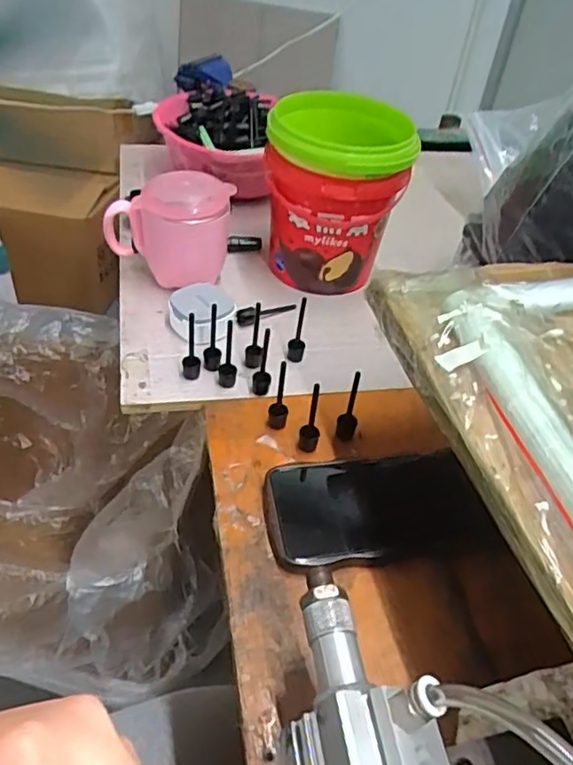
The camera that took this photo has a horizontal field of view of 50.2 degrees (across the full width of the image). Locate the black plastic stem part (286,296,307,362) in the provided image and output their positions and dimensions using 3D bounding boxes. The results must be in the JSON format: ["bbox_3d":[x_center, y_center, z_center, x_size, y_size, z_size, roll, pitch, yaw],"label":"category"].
[{"bbox_3d":[0.011,-0.045,0.523,0.015,0.058,0.013,6,23,-2],"label":"black plastic stem part"}]

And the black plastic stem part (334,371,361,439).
[{"bbox_3d":[0.047,0.019,0.452,0.015,0.052,0.020,16,44,8],"label":"black plastic stem part"}]

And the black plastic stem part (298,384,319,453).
[{"bbox_3d":[0.018,0.026,0.437,0.014,0.053,0.017,9,43,1],"label":"black plastic stem part"}]

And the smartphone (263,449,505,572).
[{"bbox_3d":[0.058,0.082,0.412,0.140,0.009,0.081,-5,44,-7],"label":"smartphone"}]

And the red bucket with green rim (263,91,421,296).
[{"bbox_3d":[0.044,-0.175,0.588,0.124,0.150,0.129,4,43,-4],"label":"red bucket with green rim"}]

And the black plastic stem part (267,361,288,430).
[{"bbox_3d":[-0.005,0.010,0.454,0.015,0.059,0.013,7,43,-1],"label":"black plastic stem part"}]

